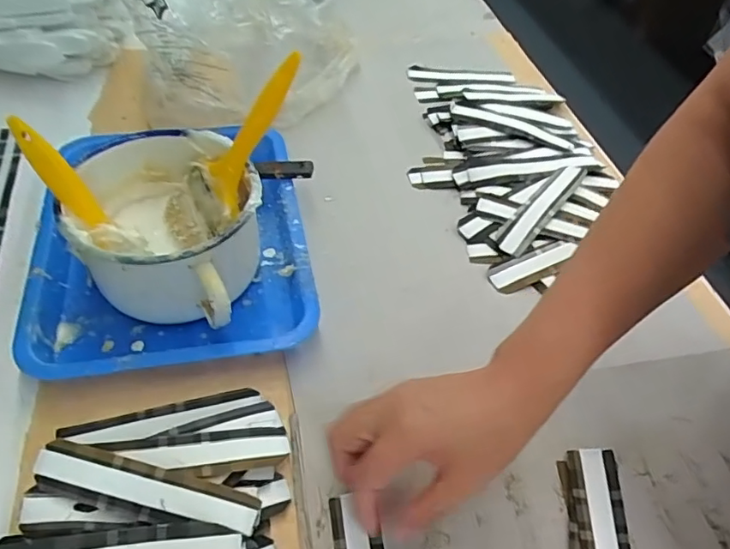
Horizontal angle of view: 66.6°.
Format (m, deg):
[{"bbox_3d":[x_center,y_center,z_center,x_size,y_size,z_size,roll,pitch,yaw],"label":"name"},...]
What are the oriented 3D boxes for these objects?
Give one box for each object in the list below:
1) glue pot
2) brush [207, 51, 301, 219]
[{"bbox_3d":[-0.165,-0.036,0.461,0.154,0.093,0.144,3,49,-3],"label":"glue pot"},{"bbox_3d":[-0.086,-0.115,0.439,0.018,0.130,0.050,5,37,-50],"label":"brush"}]

